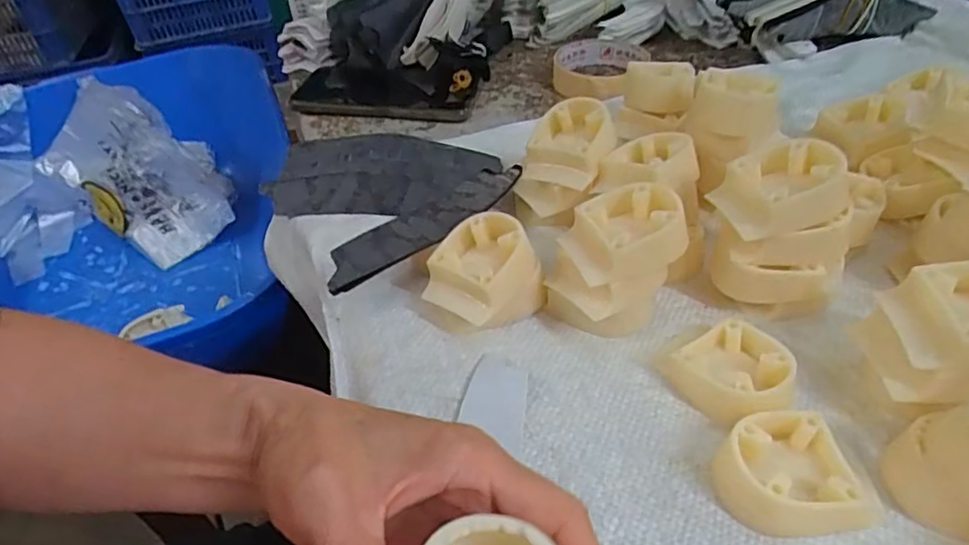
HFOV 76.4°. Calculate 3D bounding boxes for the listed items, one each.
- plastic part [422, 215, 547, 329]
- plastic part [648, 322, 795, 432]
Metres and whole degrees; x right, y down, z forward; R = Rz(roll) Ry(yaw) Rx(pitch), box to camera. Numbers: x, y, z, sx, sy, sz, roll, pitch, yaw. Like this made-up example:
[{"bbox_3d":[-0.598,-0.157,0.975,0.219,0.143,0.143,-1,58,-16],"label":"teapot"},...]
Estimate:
[{"bbox_3d":[-0.002,0.002,0.342,0.052,0.044,0.055,28,51,31],"label":"plastic part"},{"bbox_3d":[0.121,0.047,0.302,0.047,0.024,0.057,-28,47,-22],"label":"plastic part"}]

